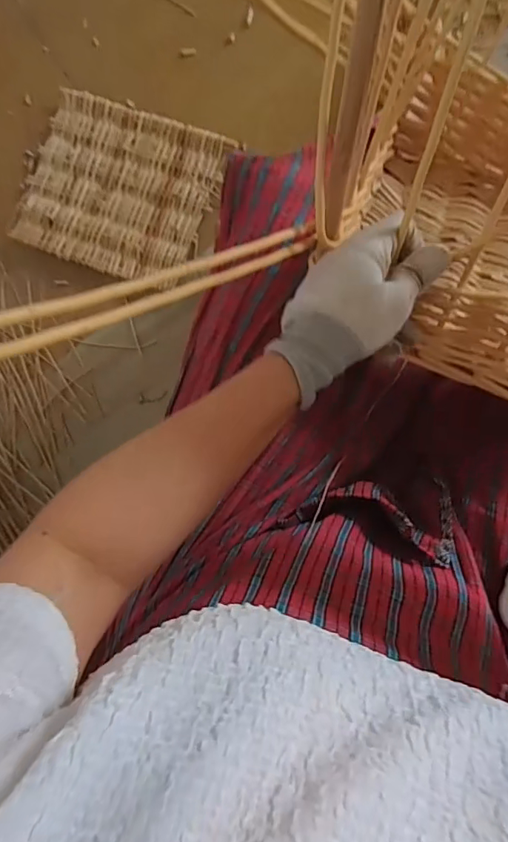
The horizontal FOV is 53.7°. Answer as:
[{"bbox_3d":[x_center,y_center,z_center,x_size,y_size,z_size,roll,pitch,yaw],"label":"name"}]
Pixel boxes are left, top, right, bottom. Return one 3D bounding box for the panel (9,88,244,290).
[{"bbox_3d":[-0.227,-0.387,0.843,0.315,0.024,0.268,21,94,6],"label":"panel"}]

